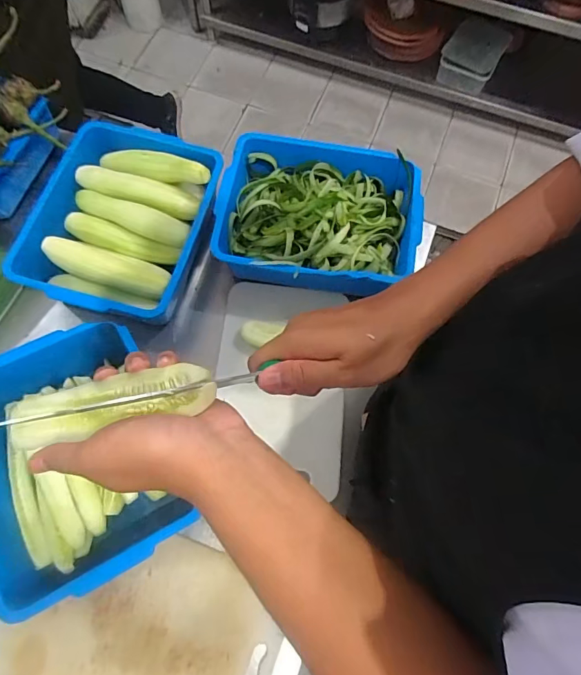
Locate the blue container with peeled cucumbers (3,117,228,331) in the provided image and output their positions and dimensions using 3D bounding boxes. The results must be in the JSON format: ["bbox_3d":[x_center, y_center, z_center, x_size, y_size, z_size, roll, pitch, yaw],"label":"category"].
[{"bbox_3d":[-0.252,-0.170,0.662,0.241,0.097,0.295,13,71,2],"label":"blue container with peeled cucumbers"}]

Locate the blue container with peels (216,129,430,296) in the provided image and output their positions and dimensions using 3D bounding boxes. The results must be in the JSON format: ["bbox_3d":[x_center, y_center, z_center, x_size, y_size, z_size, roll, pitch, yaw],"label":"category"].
[{"bbox_3d":[0.041,-0.189,0.677,0.304,0.079,0.240,6,70,0],"label":"blue container with peels"}]

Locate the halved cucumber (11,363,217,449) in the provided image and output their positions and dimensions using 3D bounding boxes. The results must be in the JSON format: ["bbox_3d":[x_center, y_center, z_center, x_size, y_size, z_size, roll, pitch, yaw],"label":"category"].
[{"bbox_3d":[-0.146,0.053,0.332,0.192,0.016,0.036,-15,70,21],"label":"halved cucumber"}]

